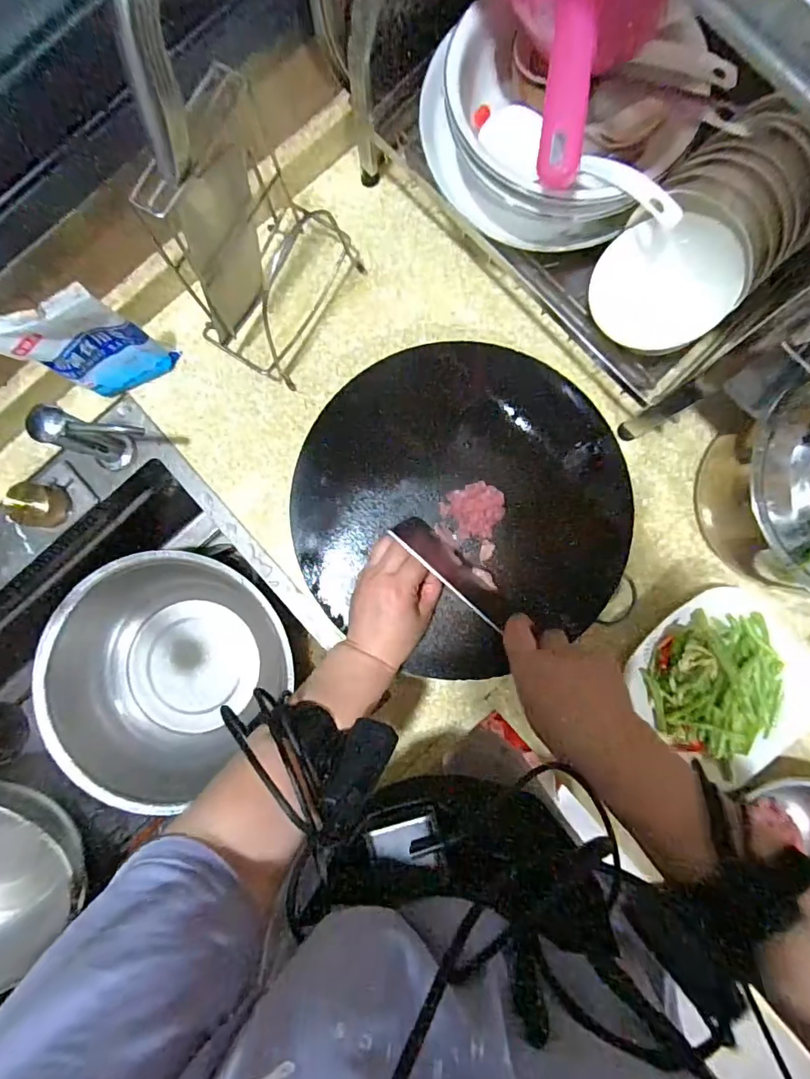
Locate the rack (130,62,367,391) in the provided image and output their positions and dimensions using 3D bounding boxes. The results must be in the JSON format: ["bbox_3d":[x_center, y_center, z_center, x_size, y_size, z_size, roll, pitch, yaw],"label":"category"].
[{"bbox_3d":[-0.139,-0.268,0.461,0.107,0.221,0.161,28,88,2],"label":"rack"}]

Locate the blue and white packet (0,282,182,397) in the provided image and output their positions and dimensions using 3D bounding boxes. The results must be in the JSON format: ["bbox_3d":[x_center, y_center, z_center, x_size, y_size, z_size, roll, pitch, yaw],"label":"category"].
[{"bbox_3d":[-0.311,-0.185,0.496,0.107,0.147,0.028,-18,87,0],"label":"blue and white packet"}]

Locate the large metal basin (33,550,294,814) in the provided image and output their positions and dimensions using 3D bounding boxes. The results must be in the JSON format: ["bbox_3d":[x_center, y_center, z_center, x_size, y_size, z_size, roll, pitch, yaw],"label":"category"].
[{"bbox_3d":[-0.332,0.181,0.718,0.338,0.113,0.295,-42,87,-1],"label":"large metal basin"}]

